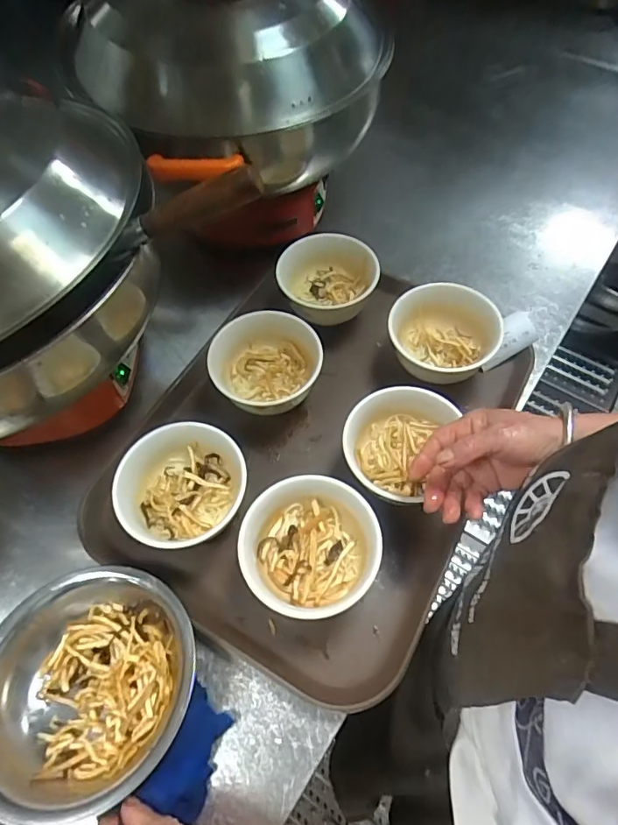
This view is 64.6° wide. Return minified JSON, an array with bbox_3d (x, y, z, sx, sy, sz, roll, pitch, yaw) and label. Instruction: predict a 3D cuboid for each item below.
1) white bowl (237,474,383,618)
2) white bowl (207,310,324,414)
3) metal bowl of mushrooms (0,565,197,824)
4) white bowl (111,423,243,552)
[{"bbox_3d":[0.001,0.134,0.474,0.128,0.076,0.120,-1,60,1],"label":"white bowl"},{"bbox_3d":[-0.048,-0.045,0.576,0.125,0.083,0.119,-1,60,1],"label":"white bowl"},{"bbox_3d":[-0.193,0.235,0.430,0.186,0.066,0.188,-1,60,1],"label":"metal bowl of mushrooms"},{"bbox_3d":[-0.126,0.084,0.507,0.126,0.079,0.120,-1,60,1],"label":"white bowl"}]

